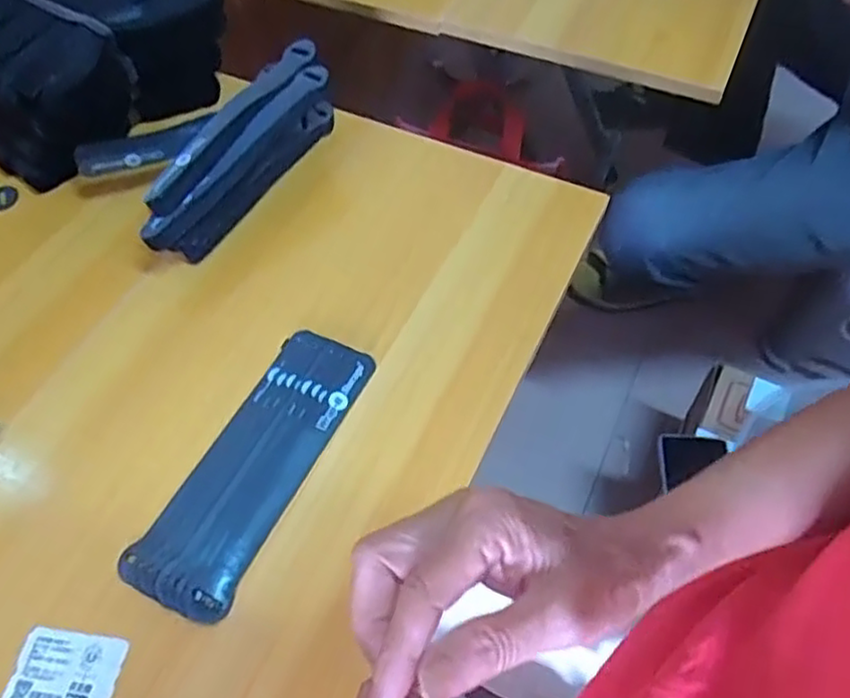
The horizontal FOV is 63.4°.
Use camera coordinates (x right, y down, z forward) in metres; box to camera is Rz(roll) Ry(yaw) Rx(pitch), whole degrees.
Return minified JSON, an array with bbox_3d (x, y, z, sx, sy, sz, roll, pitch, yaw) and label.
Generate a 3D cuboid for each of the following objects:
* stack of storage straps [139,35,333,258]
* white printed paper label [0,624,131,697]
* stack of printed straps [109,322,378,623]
[{"bbox_3d":[-0.138,-0.154,0.548,0.044,0.079,0.210,25,60,16],"label":"stack of storage straps"},{"bbox_3d":[-0.199,0.181,0.378,0.060,0.004,0.049,7,57,5],"label":"white printed paper label"},{"bbox_3d":[-0.107,0.071,0.447,0.069,0.010,0.198,23,59,15],"label":"stack of printed straps"}]

